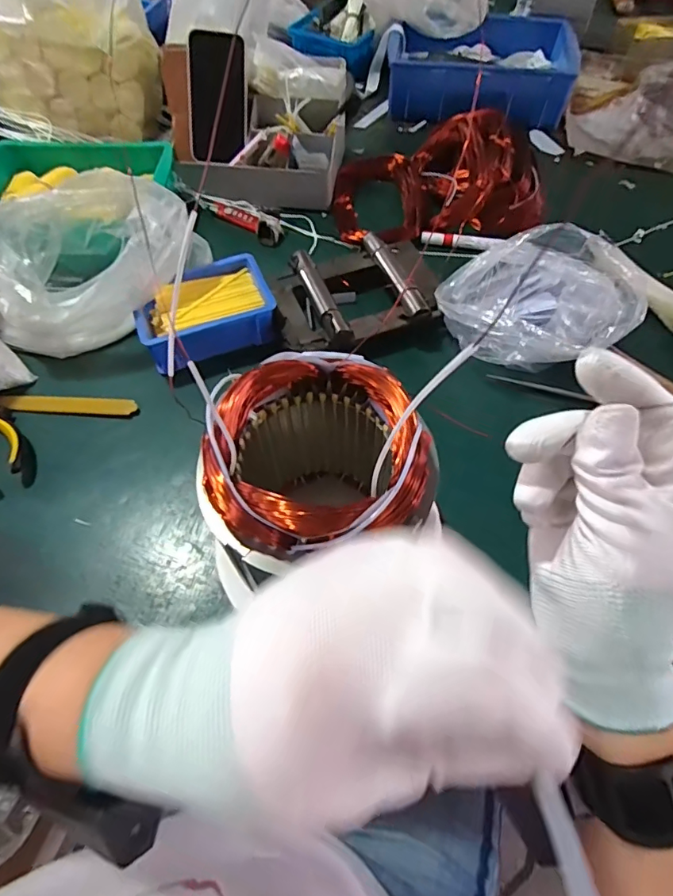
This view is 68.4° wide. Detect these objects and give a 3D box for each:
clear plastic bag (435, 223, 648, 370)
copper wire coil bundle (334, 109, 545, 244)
[{"bbox_3d":[0.207,-0.155,0.519,0.188,0.097,0.141,28,63,15],"label":"clear plastic bag"},{"bbox_3d":[0.133,-0.375,0.684,0.287,0.077,0.200,-17,61,-10],"label":"copper wire coil bundle"}]

